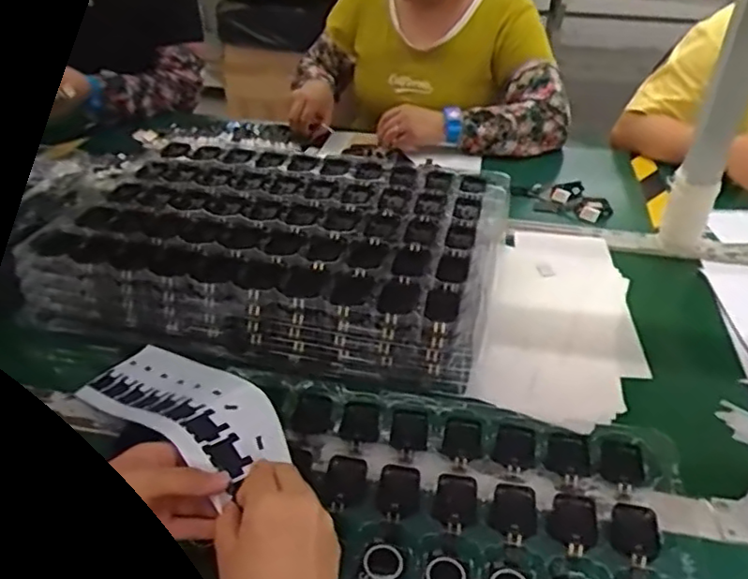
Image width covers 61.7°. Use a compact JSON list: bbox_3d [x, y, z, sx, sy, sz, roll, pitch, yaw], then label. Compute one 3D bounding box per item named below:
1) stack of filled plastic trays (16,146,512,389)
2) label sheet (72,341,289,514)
[{"bbox_3d":[-0.105,-0.050,0.755,0.492,0.088,0.334,9,36,12],"label":"stack of filled plastic trays"},{"bbox_3d":[-0.167,0.098,0.541,0.088,0.041,0.245,-31,26,-36],"label":"label sheet"}]

